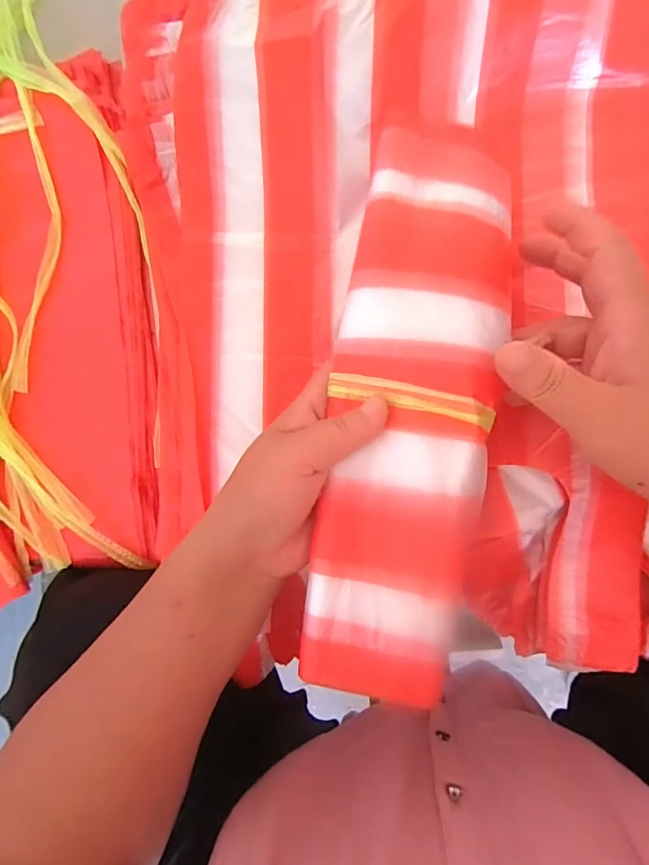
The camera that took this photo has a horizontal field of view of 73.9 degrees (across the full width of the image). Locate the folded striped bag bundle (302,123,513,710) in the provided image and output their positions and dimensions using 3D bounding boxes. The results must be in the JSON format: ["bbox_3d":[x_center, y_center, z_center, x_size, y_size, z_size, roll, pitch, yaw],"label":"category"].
[{"bbox_3d":[0.046,-0.013,0.231,0.083,0.022,0.298,8,88,9],"label":"folded striped bag bundle"}]

